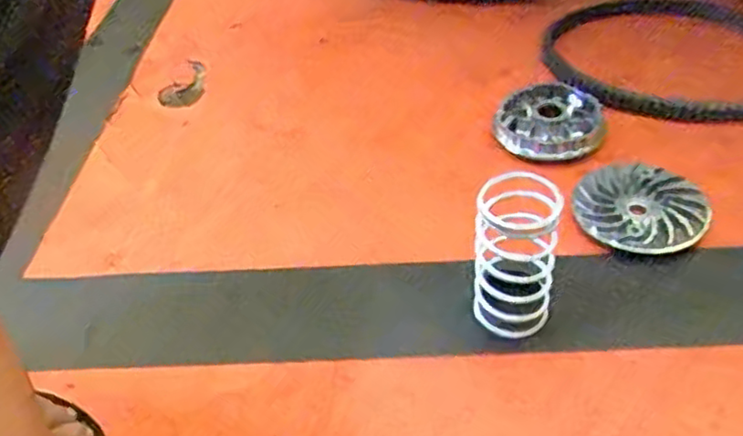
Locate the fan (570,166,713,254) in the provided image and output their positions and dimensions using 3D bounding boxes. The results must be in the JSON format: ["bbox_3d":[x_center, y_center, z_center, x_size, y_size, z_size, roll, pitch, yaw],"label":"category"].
[{"bbox_3d":[0.237,-0.008,0.586,0.094,0.026,0.109,-35,51,-27],"label":"fan"}]

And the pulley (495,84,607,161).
[{"bbox_3d":[0.182,-0.099,0.673,0.102,0.031,0.102,6,45,13],"label":"pulley"}]

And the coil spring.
[{"bbox_3d":[0.107,0.029,0.491,0.059,0.125,0.050,5,45,12],"label":"coil spring"}]

